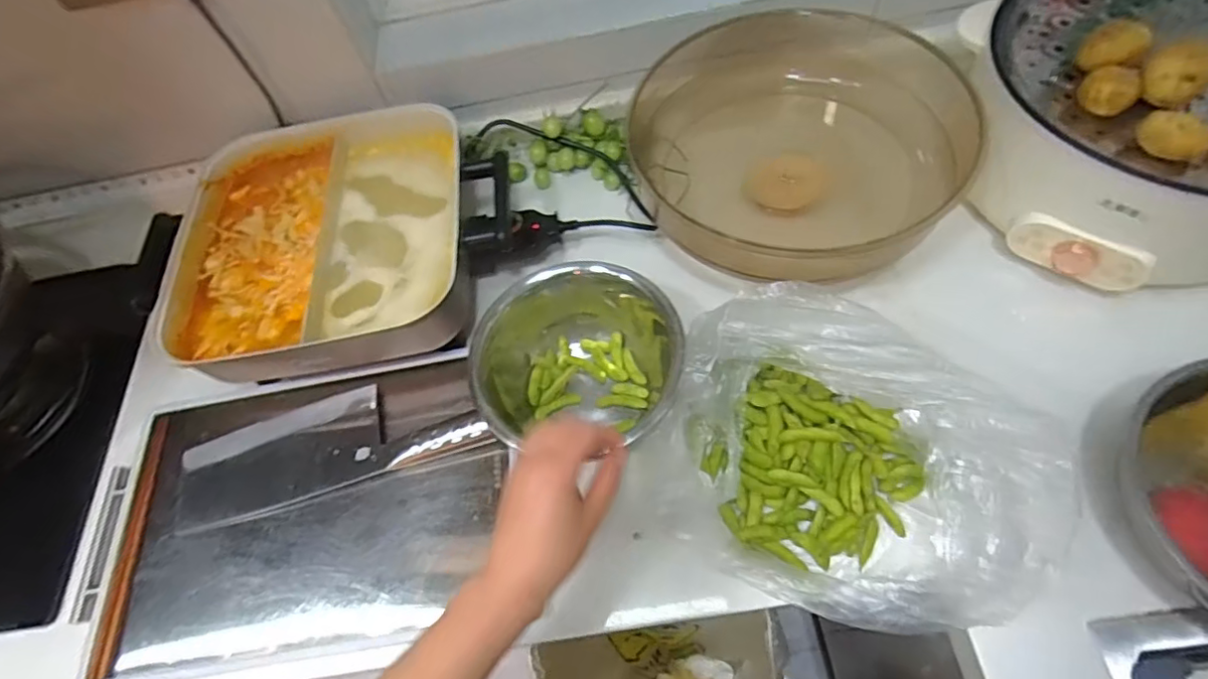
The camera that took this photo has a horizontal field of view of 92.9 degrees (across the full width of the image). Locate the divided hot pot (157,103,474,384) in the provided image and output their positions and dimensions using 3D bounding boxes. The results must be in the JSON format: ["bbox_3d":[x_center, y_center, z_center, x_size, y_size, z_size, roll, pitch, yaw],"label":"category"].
[{"bbox_3d":[-0.306,-0.114,0.646,0.306,0.104,0.315,-3,62,2],"label":"divided hot pot"}]

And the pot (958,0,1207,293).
[{"bbox_3d":[0.536,-0.222,0.548,0.305,0.167,0.294,-2,62,3],"label":"pot"}]

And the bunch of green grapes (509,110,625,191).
[{"bbox_3d":[-0.046,-0.246,0.726,0.140,0.067,0.088,7,63,7],"label":"bunch of green grapes"}]

